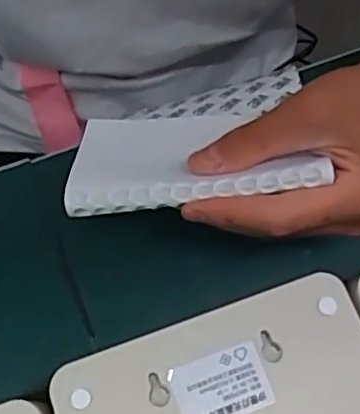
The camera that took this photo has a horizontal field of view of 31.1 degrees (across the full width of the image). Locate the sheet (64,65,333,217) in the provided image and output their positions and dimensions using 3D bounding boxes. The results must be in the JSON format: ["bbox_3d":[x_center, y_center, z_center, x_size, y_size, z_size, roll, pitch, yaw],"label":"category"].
[{"bbox_3d":[0.007,-0.038,0.343,0.120,0.013,0.110,-7,36,6],"label":"sheet"}]

